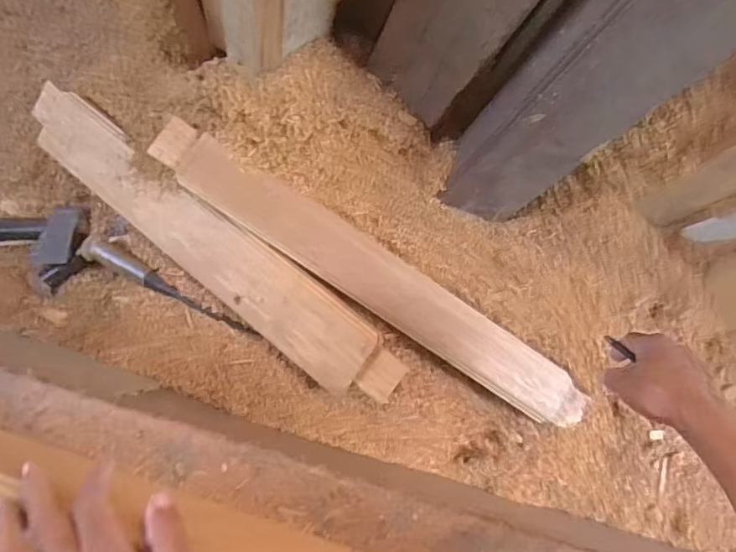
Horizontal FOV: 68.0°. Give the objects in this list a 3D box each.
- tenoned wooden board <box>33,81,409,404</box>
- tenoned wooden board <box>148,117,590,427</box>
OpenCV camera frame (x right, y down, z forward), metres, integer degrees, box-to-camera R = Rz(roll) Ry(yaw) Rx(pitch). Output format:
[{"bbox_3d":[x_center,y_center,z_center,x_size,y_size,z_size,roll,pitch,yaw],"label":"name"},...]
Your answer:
[{"bbox_3d":[-0.259,-0.060,0.828,0.737,0.028,0.109,37,105,14],"label":"tenoned wooden board"},{"bbox_3d":[0.018,0.013,0.814,0.751,0.032,0.080,34,88,-6],"label":"tenoned wooden board"}]

